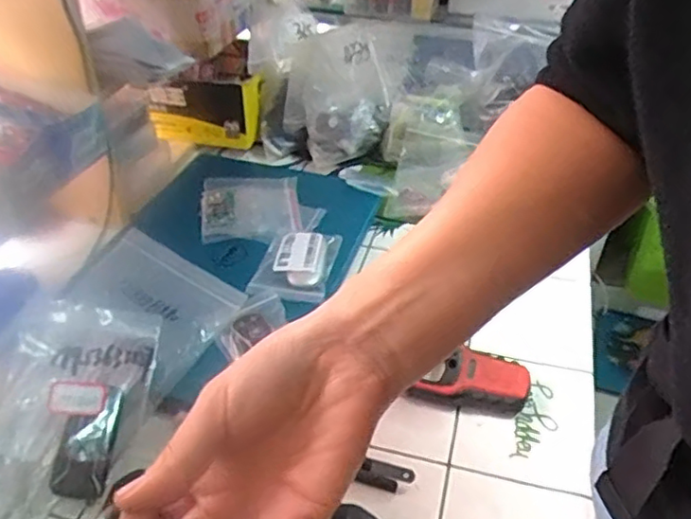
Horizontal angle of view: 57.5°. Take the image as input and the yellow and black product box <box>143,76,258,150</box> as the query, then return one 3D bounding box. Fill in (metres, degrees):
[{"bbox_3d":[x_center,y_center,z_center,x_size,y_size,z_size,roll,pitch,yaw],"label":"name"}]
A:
[{"bbox_3d":[-0.172,-0.180,0.773,0.130,0.081,0.047,-1,40,-3],"label":"yellow and black product box"}]

